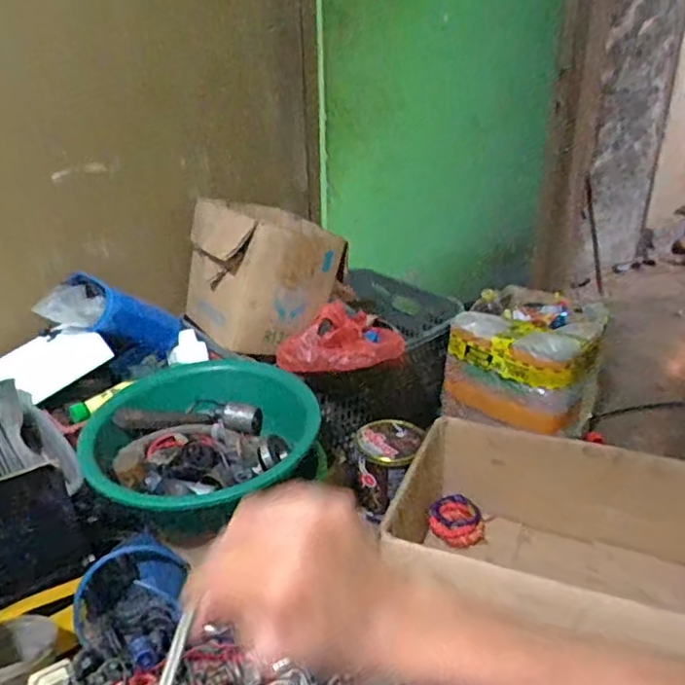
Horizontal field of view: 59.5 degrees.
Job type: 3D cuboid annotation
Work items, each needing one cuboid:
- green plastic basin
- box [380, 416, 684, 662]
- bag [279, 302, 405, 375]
[{"bbox_3d":[-0.234,0.176,1.019,0.356,0.168,0.356,-1,25,1],"label":"green plastic basin"},{"bbox_3d":[0.384,0.370,0.940,0.616,0.228,0.412,10,28,22],"label":"box"},{"bbox_3d":[-0.004,-0.012,1.121,0.224,0.077,0.189,-2,25,-1],"label":"bag"}]

